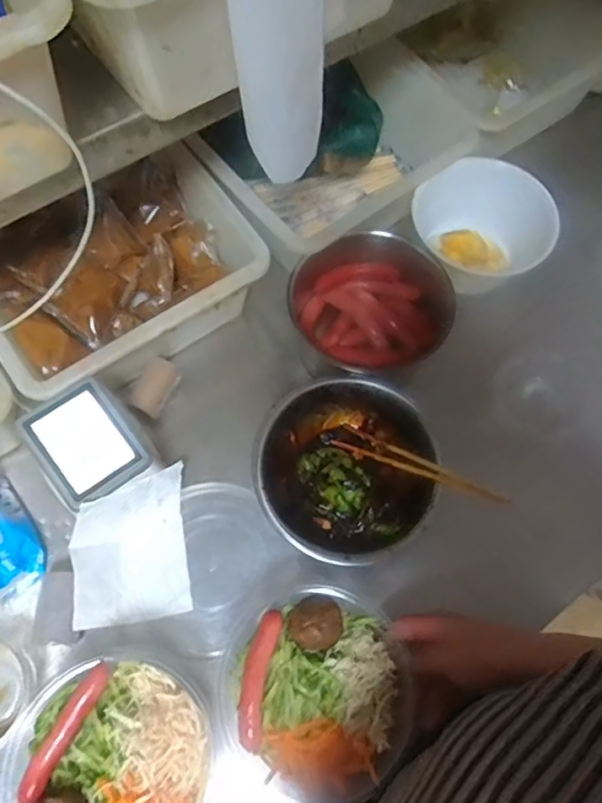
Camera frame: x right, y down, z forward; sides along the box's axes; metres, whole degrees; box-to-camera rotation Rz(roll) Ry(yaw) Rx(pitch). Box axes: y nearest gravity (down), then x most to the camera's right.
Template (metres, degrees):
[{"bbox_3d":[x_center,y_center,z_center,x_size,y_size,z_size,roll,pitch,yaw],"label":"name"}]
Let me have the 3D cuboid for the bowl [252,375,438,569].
[{"bbox_3d":[0.044,0.071,0.589,0.175,0.073,0.172,1,67,-2],"label":"bowl"}]

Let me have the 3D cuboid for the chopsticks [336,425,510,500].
[{"bbox_3d":[0.113,0.062,0.576,0.186,0.012,0.026,20,66,34],"label":"chopsticks"}]

